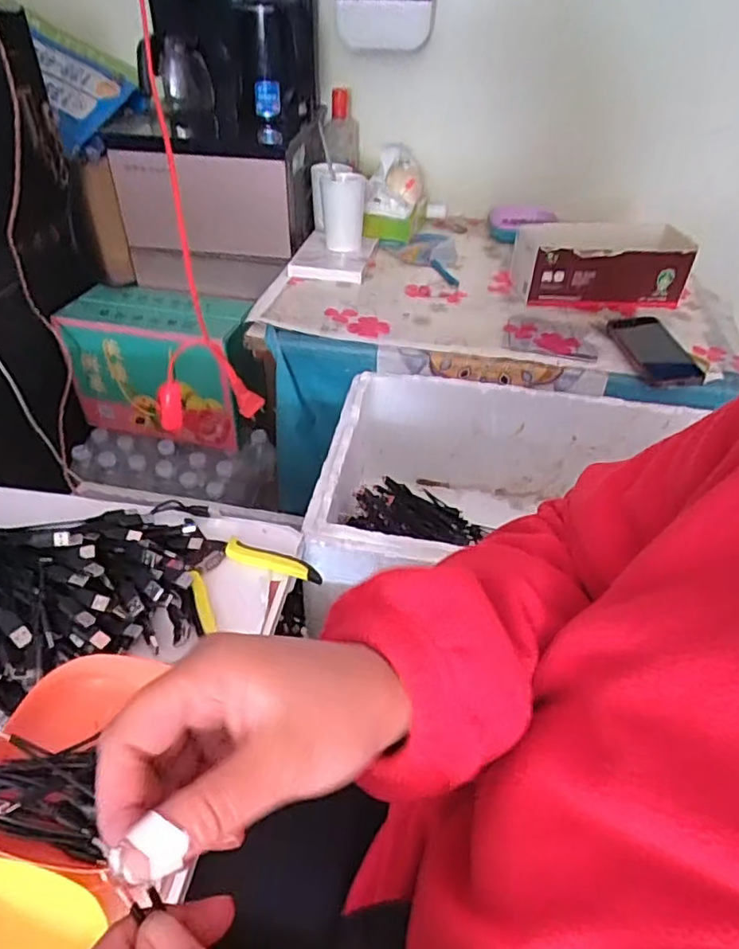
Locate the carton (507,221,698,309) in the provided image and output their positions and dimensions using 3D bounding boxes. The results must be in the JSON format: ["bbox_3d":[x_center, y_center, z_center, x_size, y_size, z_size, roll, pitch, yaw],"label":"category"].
[{"bbox_3d":[0.377,-0.348,0.991,0.261,0.106,0.123,-3,41,-6],"label":"carton"}]

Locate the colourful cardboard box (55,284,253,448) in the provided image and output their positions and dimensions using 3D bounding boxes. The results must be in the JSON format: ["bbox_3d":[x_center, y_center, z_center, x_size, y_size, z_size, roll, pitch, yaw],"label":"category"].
[{"bbox_3d":[-0.385,-0.208,1.178,0.322,0.240,0.169,12,42,11],"label":"colourful cardboard box"}]

